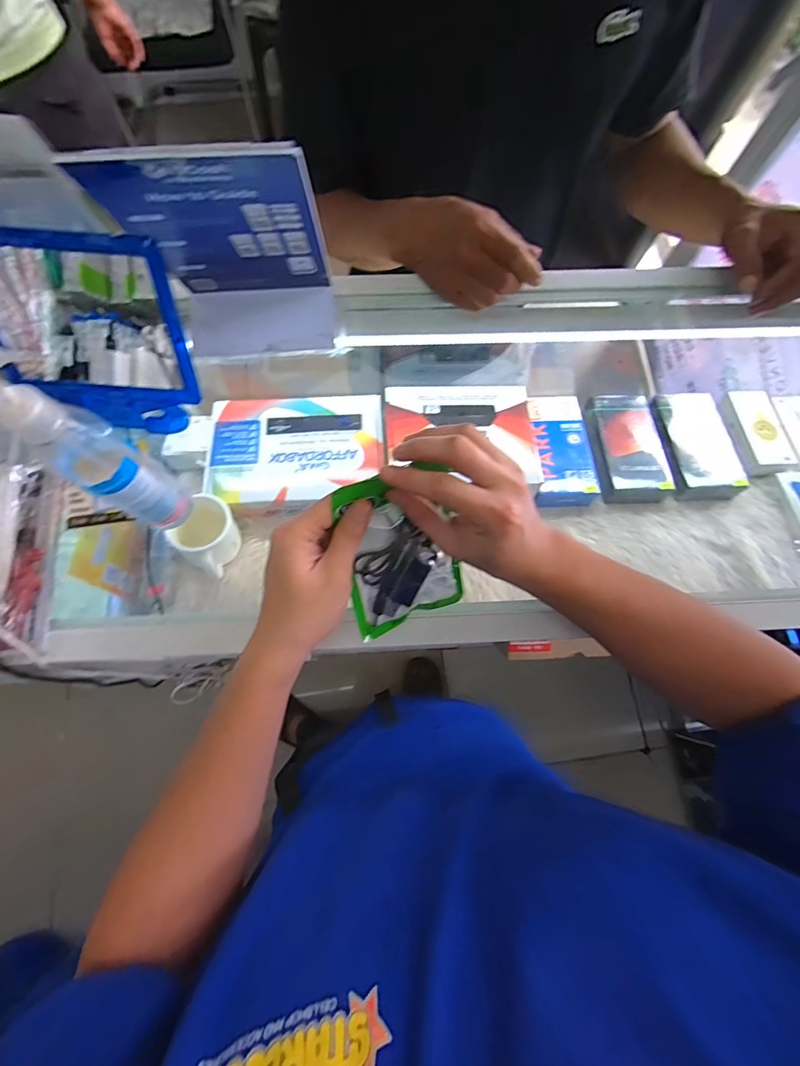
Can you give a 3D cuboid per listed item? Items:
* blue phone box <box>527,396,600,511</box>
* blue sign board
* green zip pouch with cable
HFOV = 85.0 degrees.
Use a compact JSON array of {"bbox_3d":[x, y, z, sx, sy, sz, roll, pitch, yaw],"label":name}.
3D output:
[{"bbox_3d":[0.255,-0.135,0.690,0.097,0.037,0.199,-1,75,-1],"label":"blue phone box"},{"bbox_3d":[-0.148,-0.260,0.386,0.152,0.204,0.108,-8,75,-3],"label":"blue sign board"},{"bbox_3d":[-0.001,0.014,0.349,0.094,0.016,0.129,-22,114,-17],"label":"green zip pouch with cable"}]

